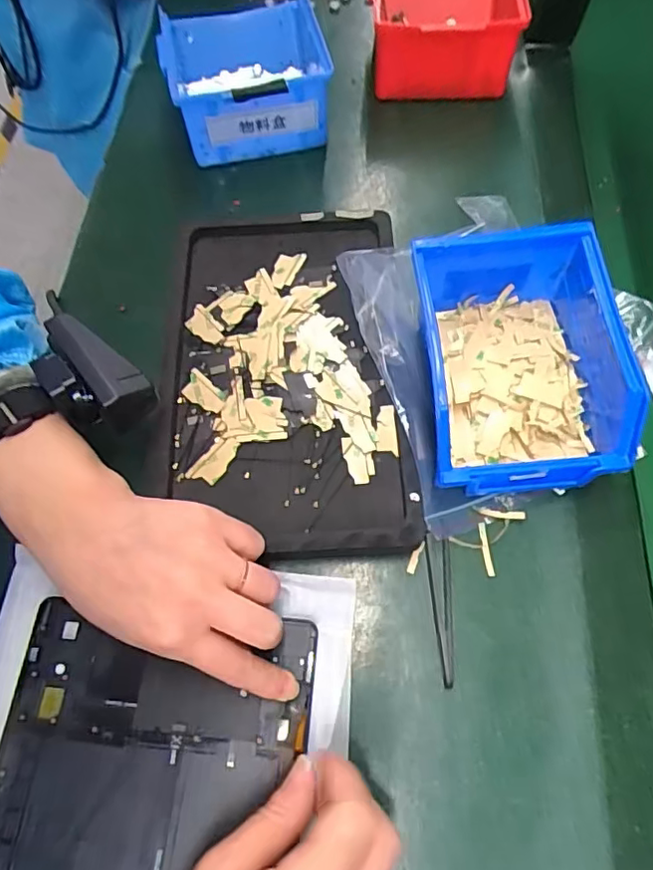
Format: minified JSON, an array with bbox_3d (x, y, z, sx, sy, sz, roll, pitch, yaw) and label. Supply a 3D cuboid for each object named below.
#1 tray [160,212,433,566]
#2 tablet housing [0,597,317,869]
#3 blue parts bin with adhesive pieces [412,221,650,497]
[{"bbox_3d":[-0.030,-0.047,0.370,0.153,0.022,0.257,-2,65,-2],"label":"tray"},{"bbox_3d":[-0.093,0.198,0.270,0.153,0.012,0.209,5,65,2],"label":"tablet housing"},{"bbox_3d":[0.115,-0.040,0.337,0.127,0.075,0.143,1,65,0],"label":"blue parts bin with adhesive pieces"}]

